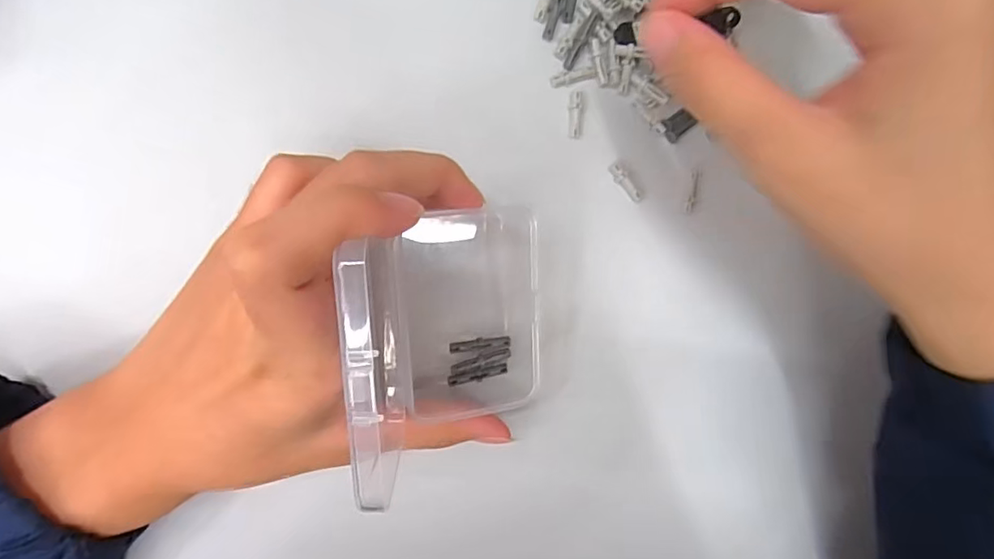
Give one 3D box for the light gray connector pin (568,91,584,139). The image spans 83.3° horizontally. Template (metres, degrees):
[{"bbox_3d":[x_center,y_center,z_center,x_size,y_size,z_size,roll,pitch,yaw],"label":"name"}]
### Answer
[{"bbox_3d":[0.033,-0.069,0.233,0.006,0.004,0.019,5,91,-9],"label":"light gray connector pin"}]

